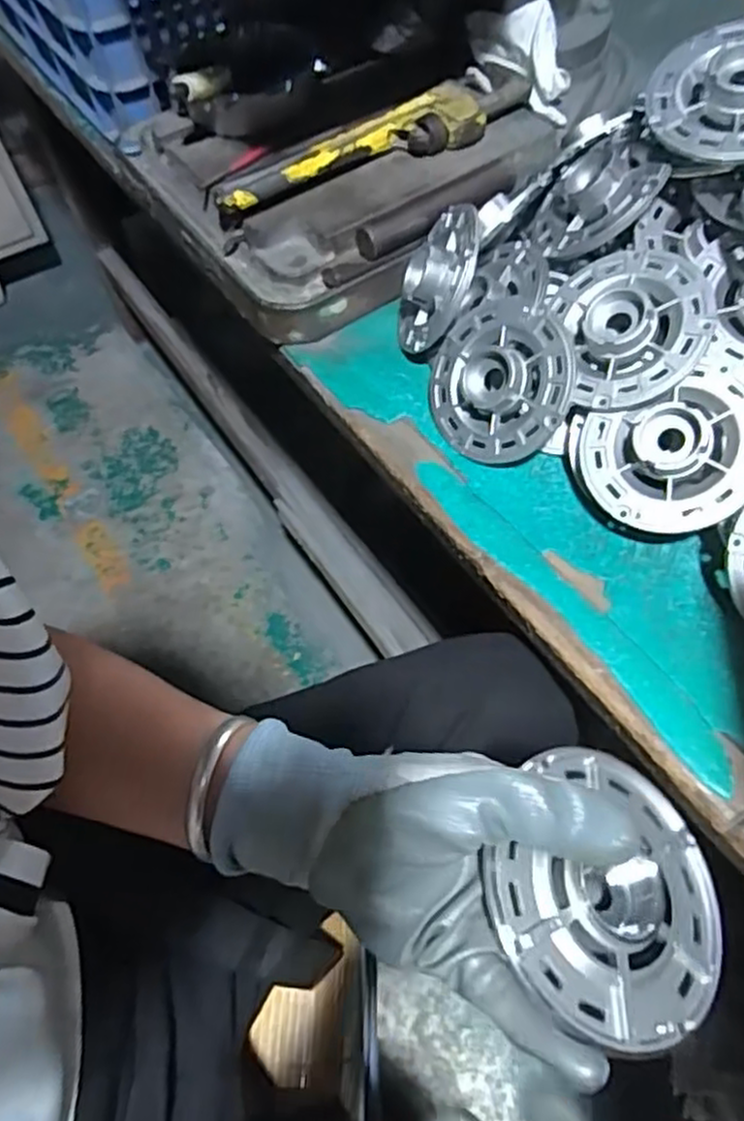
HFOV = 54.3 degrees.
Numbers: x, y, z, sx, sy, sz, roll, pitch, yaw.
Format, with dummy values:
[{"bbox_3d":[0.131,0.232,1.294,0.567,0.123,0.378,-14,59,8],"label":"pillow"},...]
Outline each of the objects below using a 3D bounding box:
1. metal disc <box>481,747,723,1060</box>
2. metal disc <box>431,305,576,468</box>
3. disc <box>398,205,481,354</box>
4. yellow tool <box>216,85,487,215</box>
[{"bbox_3d":[0.099,0.132,0.293,0.099,0.013,0.109,32,48,-6],"label":"metal disc"},{"bbox_3d":[0.085,-0.123,0.502,0.025,0.105,0.105,-3,50,-52],"label":"metal disc"},{"bbox_3d":[0.046,-0.212,0.549,0.028,0.108,0.083,14,21,-27],"label":"disc"},{"bbox_3d":[-0.019,-0.342,0.602,0.227,0.030,0.045,-21,61,-9],"label":"yellow tool"}]

